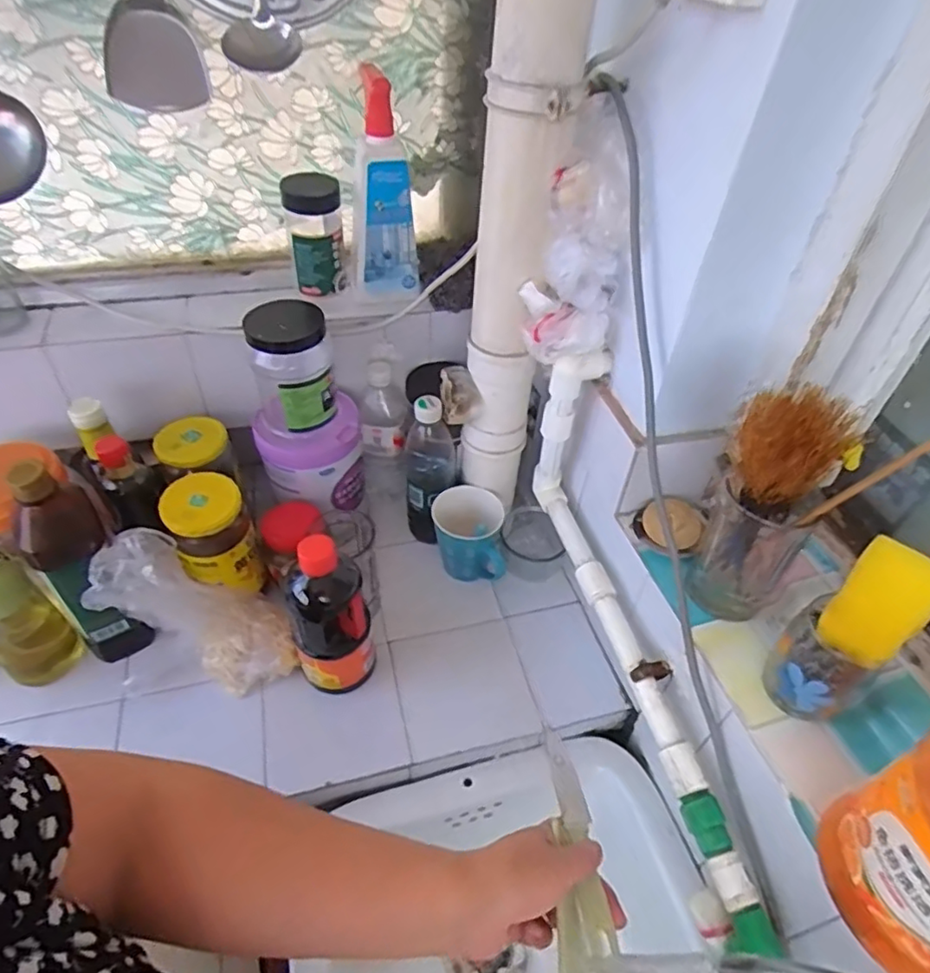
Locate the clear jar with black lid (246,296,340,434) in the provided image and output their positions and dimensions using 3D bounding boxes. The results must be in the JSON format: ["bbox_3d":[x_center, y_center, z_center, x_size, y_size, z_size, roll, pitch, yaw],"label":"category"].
[{"bbox_3d":[-0.196,-0.136,0.697,0.081,0.116,0.087,-16,49,-19],"label":"clear jar with black lid"}]

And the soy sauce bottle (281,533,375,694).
[{"bbox_3d":[-0.142,0.136,0.647,0.079,0.210,0.068,-10,47,-13],"label":"soy sauce bottle"}]

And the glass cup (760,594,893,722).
[{"bbox_3d":[0.286,0.149,0.494,0.075,0.098,0.057,30,51,23],"label":"glass cup"}]

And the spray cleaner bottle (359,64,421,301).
[{"bbox_3d":[-0.090,-0.325,0.696,0.073,0.223,0.045,-2,46,-6],"label":"spray cleaner bottle"}]

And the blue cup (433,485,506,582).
[{"bbox_3d":[0.005,0.063,0.782,0.088,0.119,0.089,2,45,-2],"label":"blue cup"}]

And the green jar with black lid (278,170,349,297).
[{"bbox_3d":[-0.173,-0.295,0.714,0.061,0.118,0.075,-9,47,-13],"label":"green jar with black lid"}]

